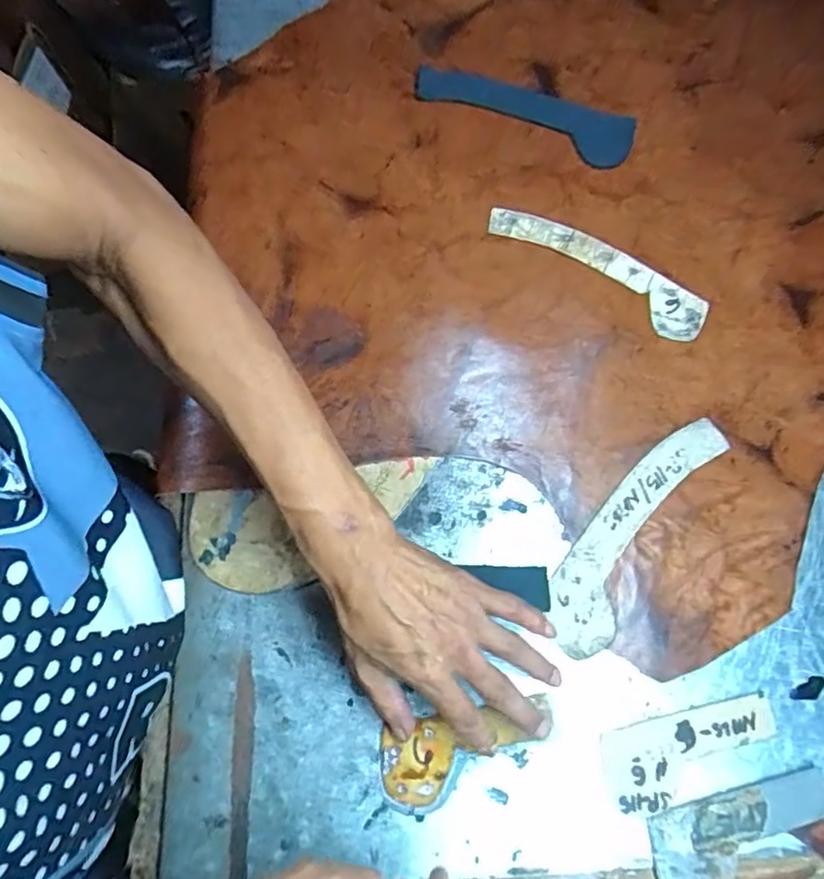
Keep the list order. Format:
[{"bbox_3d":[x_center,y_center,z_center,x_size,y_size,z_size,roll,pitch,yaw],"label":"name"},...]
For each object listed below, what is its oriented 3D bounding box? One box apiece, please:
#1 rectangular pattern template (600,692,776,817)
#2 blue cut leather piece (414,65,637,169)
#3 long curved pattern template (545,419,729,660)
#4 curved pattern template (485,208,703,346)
[{"bbox_3d":[0.192,0.214,0.405,0.121,0.004,0.051,-13,75,-4],"label":"rectangular pattern template"},{"bbox_3d":[0.103,-0.304,0.543,0.203,0.010,0.047,24,76,6],"label":"blue cut leather piece"},{"bbox_3d":[0.168,0.067,0.446,0.056,0.004,0.205,38,78,9],"label":"long curved pattern template"},{"bbox_3d":[0.158,-0.149,0.508,0.198,0.006,0.043,34,77,8],"label":"curved pattern template"}]

